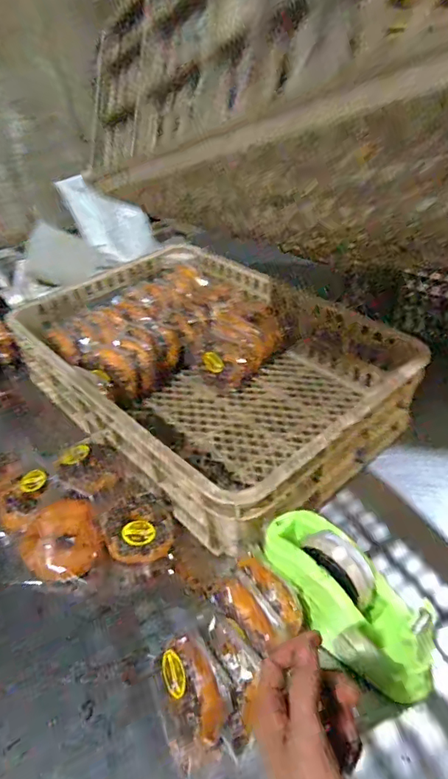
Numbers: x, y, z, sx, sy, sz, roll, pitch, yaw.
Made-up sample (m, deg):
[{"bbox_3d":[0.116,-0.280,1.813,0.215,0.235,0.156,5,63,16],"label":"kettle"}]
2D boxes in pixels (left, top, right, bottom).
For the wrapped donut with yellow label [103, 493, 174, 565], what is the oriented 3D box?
[{"bbox_3d":[-0.113,0.180,0.647,0.090,0.028,0.100,-8,41,-5],"label":"wrapped donut with yellow label"}]

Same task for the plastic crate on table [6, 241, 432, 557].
[{"bbox_3d":[-0.040,-0.057,0.826,0.419,0.119,0.621,-32,49,-29],"label":"plastic crate on table"}]

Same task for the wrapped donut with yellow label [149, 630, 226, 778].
[{"bbox_3d":[-0.031,0.297,0.463,0.064,0.083,0.094,-17,43,-16],"label":"wrapped donut with yellow label"}]

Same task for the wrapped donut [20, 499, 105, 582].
[{"bbox_3d":[-0.212,0.198,0.637,0.099,0.028,0.101,-20,44,-18],"label":"wrapped donut"}]

